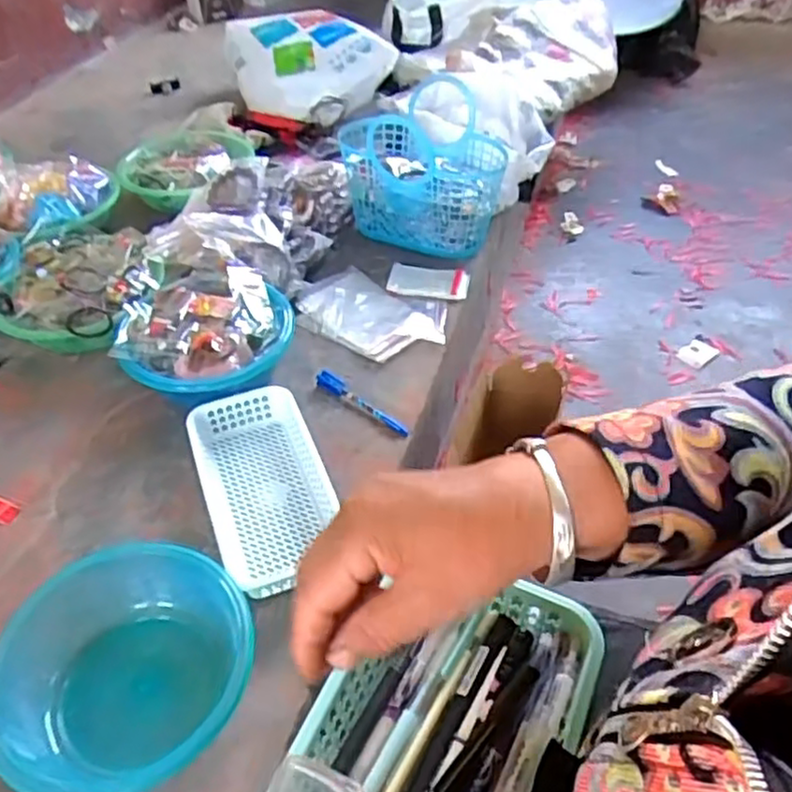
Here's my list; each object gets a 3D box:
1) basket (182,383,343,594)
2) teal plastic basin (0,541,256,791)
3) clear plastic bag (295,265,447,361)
[{"bbox_3d":[-0.150,0.098,0.811,0.136,0.046,0.259,-18,45,-13],"label":"basket"},{"bbox_3d":[-0.238,0.246,0.633,0.224,0.091,0.193,-35,51,-27],"label":"teal plastic basin"},{"bbox_3d":[-0.036,-0.127,1.051,0.217,0.019,0.153,19,49,24],"label":"clear plastic bag"}]

